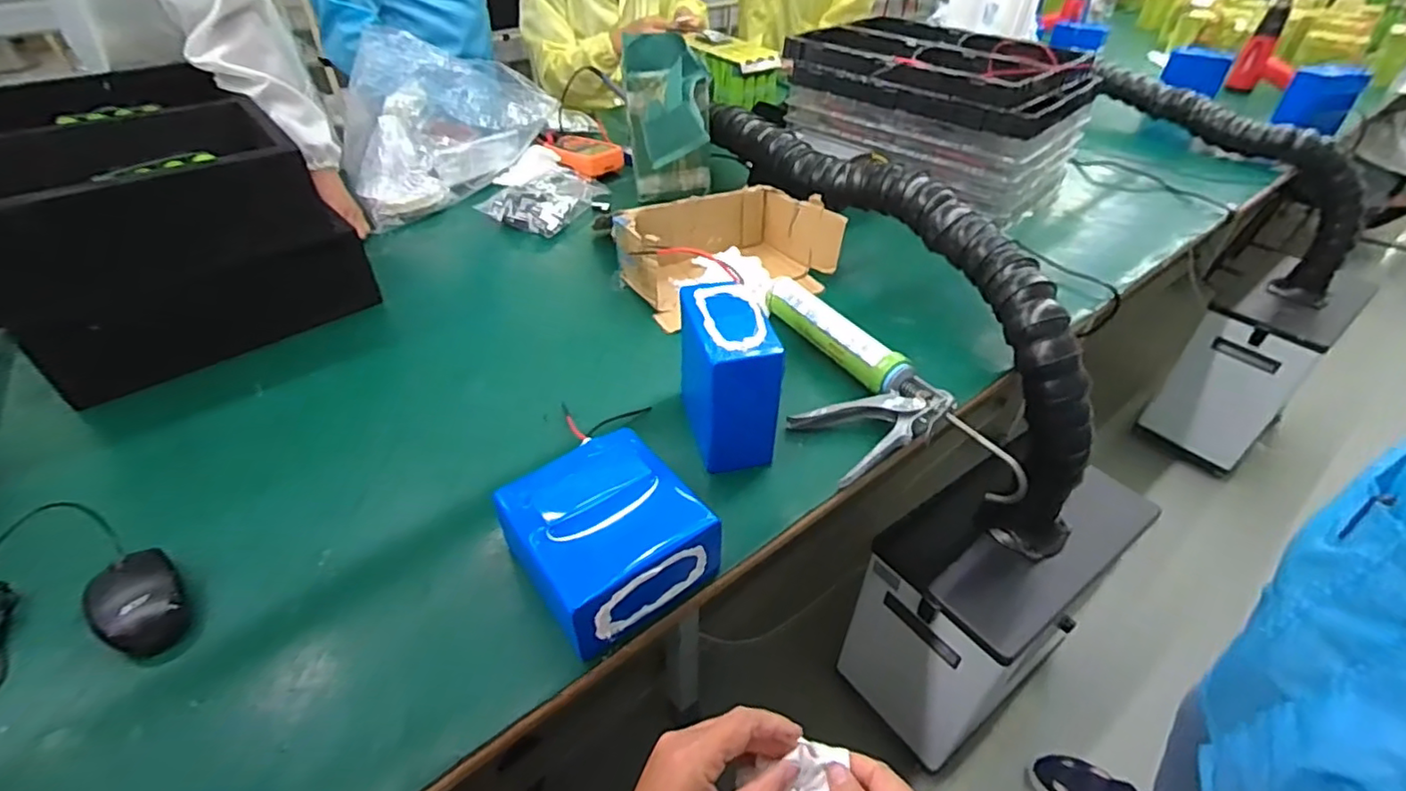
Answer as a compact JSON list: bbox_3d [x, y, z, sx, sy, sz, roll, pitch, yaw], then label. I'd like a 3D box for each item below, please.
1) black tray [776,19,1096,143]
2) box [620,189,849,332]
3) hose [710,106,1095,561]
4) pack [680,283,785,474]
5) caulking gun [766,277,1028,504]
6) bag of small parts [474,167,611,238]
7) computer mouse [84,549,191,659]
[{"bbox_3d":[0.451,-0.623,1.191,0.344,0.082,0.508,-32,50,-32],"label":"black tray"},{"bbox_3d":[0.036,-0.222,0.950,0.297,0.104,0.185,-17,44,-20],"label":"box"},{"bbox_3d":[0.286,-0.185,0.969,0.108,0.326,0.931,-26,69,-28],"label":"hose"},{"bbox_3d":[0.024,-0.026,0.660,0.074,0.136,0.141,-9,42,-12],"label":"pack"},{"bbox_3d":[0.167,-0.015,0.738,0.161,0.054,0.418,-17,44,-20],"label":"caulking gun"},{"bbox_3d":[-0.290,-0.380,1.176,0.170,0.042,0.242,13,42,14],"label":"bag of small parts"},{"bbox_3d":[-0.454,0.164,0.502,0.100,0.029,0.058,30,48,29],"label":"computer mouse"}]

